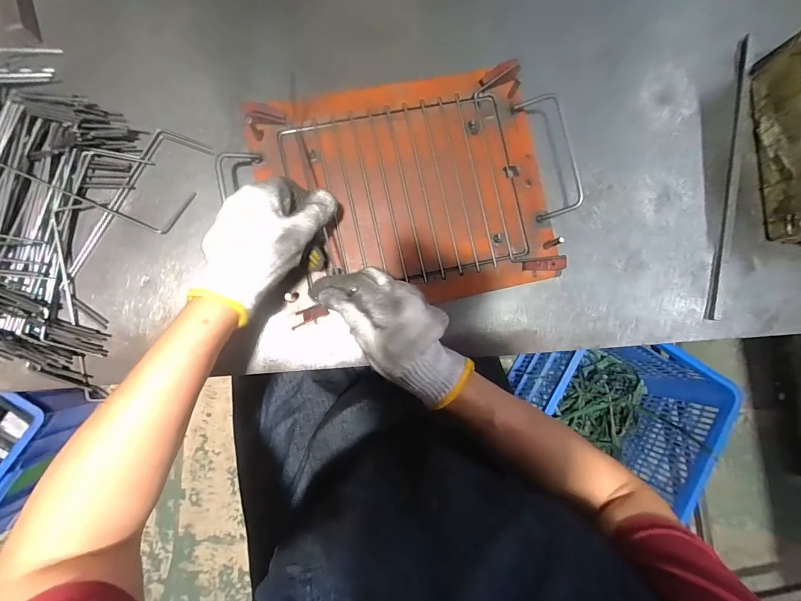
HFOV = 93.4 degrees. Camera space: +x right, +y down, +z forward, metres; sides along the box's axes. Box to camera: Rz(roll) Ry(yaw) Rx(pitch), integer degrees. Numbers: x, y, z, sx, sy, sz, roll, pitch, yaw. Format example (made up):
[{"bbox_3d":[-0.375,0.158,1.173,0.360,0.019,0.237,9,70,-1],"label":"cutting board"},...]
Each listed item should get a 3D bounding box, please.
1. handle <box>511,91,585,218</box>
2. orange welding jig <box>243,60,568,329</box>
[{"bbox_3d":[0.161,-0.158,0.413,0.050,0.011,0.132,-13,88,29],"label":"handle"},{"bbox_3d":[0.011,-0.111,0.406,0.287,0.024,0.235,-15,88,-6],"label":"orange welding jig"}]

